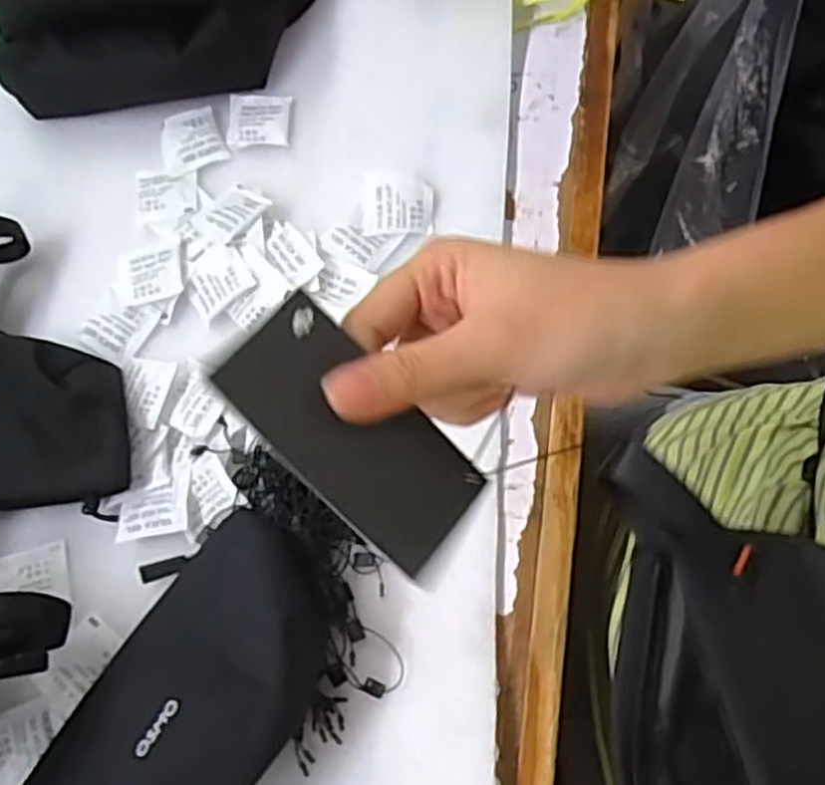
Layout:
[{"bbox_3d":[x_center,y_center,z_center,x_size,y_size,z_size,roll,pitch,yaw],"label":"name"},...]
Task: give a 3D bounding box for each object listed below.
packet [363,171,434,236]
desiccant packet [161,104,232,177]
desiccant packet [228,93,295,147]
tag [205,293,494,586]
[{"bbox_3d":[-0.008,-0.112,0.458,0.041,0.006,0.039,1,71,-2],"label":"packet"},{"bbox_3d":[-0.140,-0.160,0.493,0.039,0.004,0.041,-21,74,-9],"label":"desiccant packet"},{"bbox_3d":[-0.097,-0.173,0.493,0.039,0.005,0.038,2,71,-1],"label":"desiccant packet"},{"bbox_3d":[-0.017,0.011,0.239,0.085,0.007,0.046,45,52,-5],"label":"tag"}]

